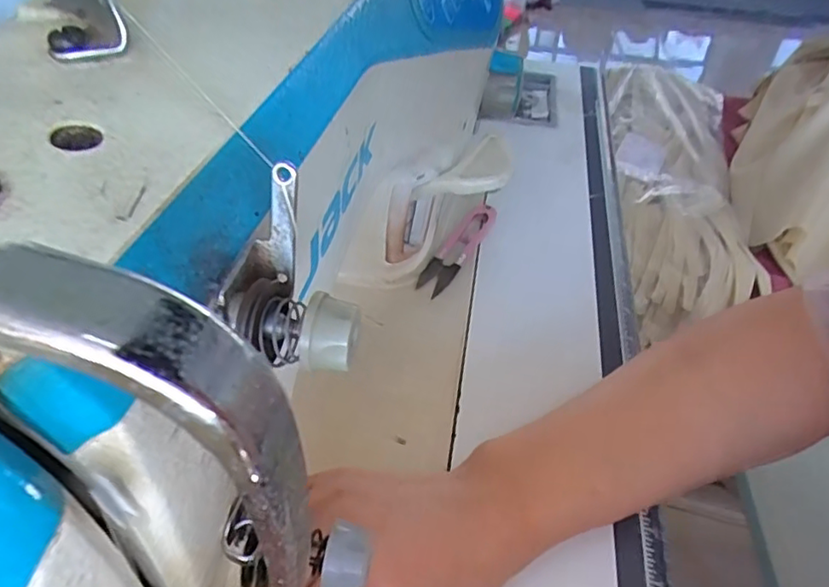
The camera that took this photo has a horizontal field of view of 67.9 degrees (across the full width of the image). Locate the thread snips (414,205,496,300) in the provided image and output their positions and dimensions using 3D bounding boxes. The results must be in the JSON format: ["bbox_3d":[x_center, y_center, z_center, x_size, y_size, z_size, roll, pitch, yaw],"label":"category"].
[{"bbox_3d":[0.031,-0.034,0.436,0.022,0.011,0.097,22,46,18],"label":"thread snips"}]

